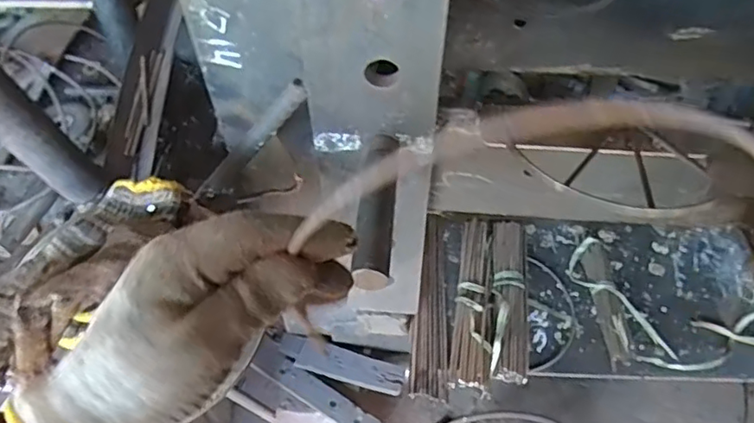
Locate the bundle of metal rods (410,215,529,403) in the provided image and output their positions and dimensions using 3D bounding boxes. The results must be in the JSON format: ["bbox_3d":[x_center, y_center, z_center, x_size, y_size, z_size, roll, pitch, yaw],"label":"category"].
[{"bbox_3d":[0.175,0.159,1.062,0.207,0.045,0.362,6,55,7],"label":"bundle of metal rods"}]

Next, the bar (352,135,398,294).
[{"bbox_3d":[0.001,-0.006,0.555,0.031,0.028,0.169,3,54,4],"label":"bar"}]

